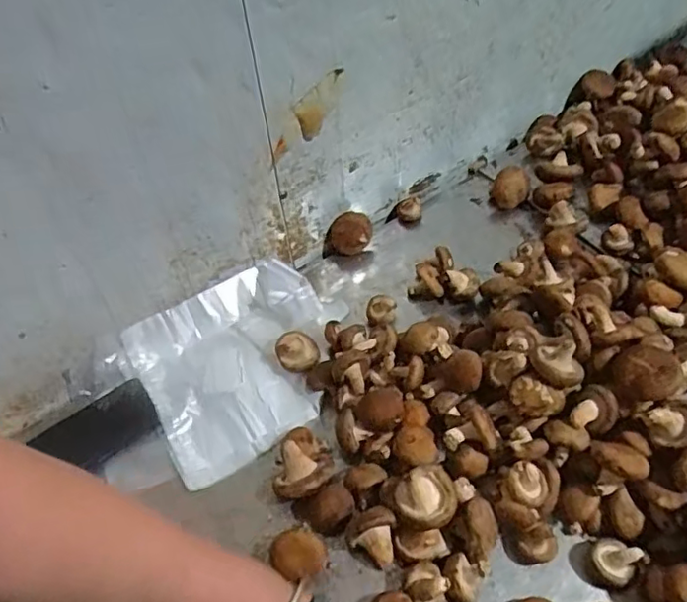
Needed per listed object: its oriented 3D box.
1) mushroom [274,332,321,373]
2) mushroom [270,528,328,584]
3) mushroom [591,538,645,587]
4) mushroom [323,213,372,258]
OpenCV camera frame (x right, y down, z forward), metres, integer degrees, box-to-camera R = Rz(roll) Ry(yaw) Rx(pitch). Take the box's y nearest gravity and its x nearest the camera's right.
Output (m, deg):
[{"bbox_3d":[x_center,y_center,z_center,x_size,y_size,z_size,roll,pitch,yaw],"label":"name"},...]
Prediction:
[{"bbox_3d":[-0.056,0.058,0.718,0.049,0.030,0.046,-13,50,-6],"label":"mushroom"},{"bbox_3d":[-0.043,0.247,0.576,0.047,0.031,0.046,-3,50,3],"label":"mushroom"},{"bbox_3d":[0.254,0.243,0.555,0.042,0.036,0.032,30,59,27],"label":"mushroom"},{"bbox_3d":[0.007,-0.093,0.848,0.059,0.071,0.034,17,23,-5],"label":"mushroom"}]

